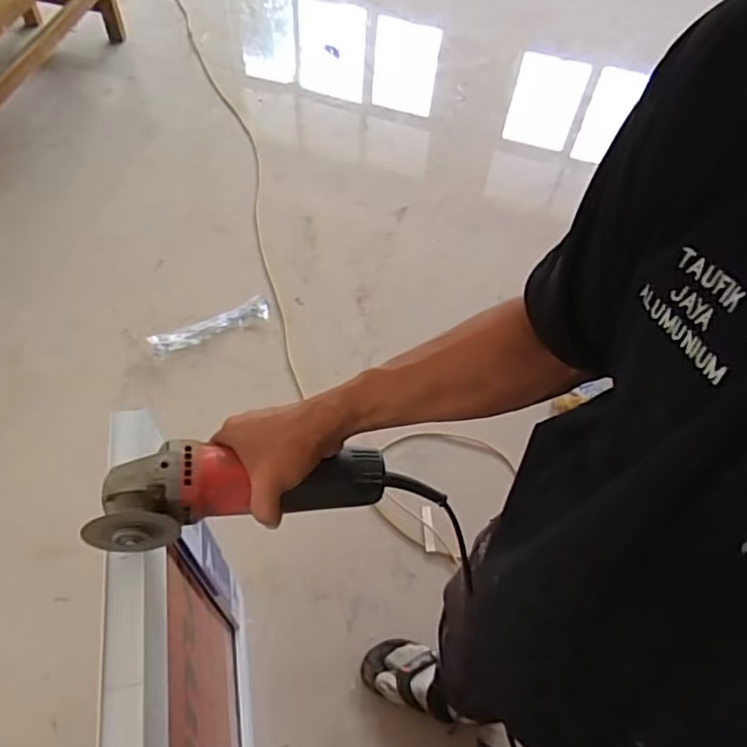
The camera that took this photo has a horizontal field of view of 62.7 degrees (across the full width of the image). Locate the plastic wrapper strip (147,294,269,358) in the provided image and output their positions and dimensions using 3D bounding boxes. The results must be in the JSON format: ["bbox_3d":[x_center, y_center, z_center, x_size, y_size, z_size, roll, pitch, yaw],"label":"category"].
[{"bbox_3d":[-0.425,-0.124,1.618,0.327,0.037,0.079,-28,62,-21],"label":"plastic wrapper strip"}]

